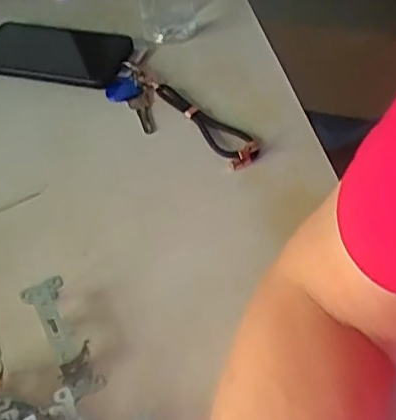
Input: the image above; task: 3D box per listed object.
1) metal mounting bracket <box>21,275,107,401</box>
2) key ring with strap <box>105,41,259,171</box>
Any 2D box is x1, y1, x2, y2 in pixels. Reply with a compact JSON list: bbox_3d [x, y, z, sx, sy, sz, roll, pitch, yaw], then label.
[{"bbox_3d":[-0.098,0.084,0.457,0.031,0.017,0.102,-28,53,-17],"label":"metal mounting bracket"},{"bbox_3d":[-0.021,-0.096,0.606,0.066,0.021,0.196,-35,55,-21],"label":"key ring with strap"}]

